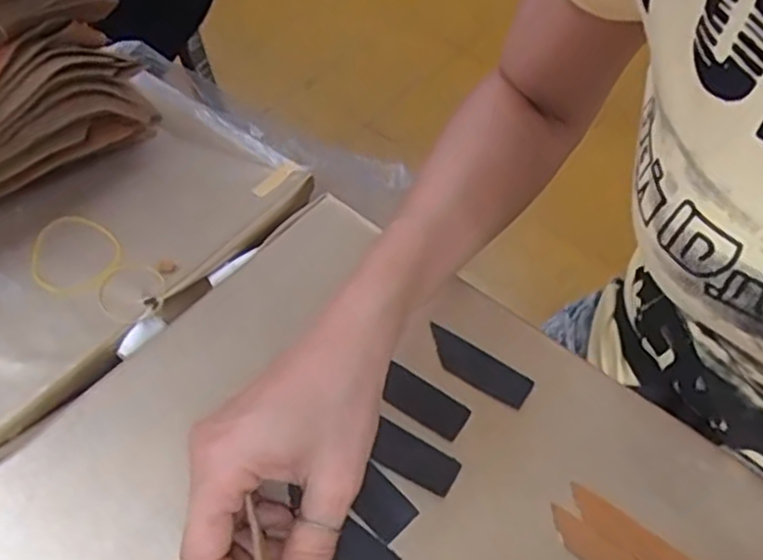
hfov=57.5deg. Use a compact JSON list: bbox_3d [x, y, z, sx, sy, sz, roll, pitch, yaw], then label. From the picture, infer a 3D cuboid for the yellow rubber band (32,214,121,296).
[{"bbox_3d":[-0.185,-0.016,0.414,0.060,0.005,0.050,36,63,22],"label":"yellow rubber band"}]

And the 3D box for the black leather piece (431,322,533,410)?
[{"bbox_3d":[0.052,0.047,0.384,0.062,0.004,0.023,29,55,17],"label":"black leather piece"}]

